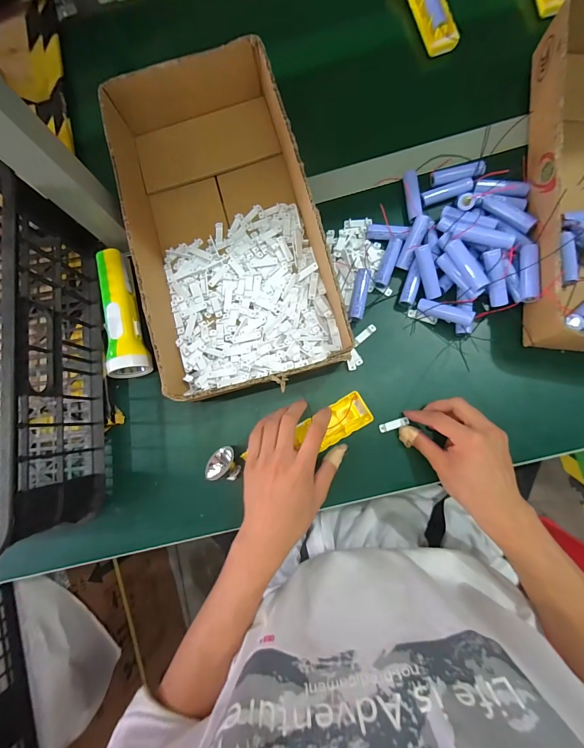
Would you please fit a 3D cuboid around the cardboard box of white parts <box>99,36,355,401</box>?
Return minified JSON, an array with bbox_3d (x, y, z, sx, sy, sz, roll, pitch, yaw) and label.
[{"bbox_3d":[-0.089,-0.184,0.420,0.223,0.072,0.414,-17,82,3],"label":"cardboard box of white parts"}]

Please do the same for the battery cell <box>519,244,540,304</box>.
[{"bbox_3d":[0.272,-0.118,0.383,0.016,0.016,0.069,3,83,6],"label":"battery cell"}]

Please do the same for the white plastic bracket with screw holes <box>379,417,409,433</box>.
[{"bbox_3d":[0.128,0.064,0.417,0.037,0.005,0.011,-20,81,7],"label":"white plastic bracket with screw holes"}]

